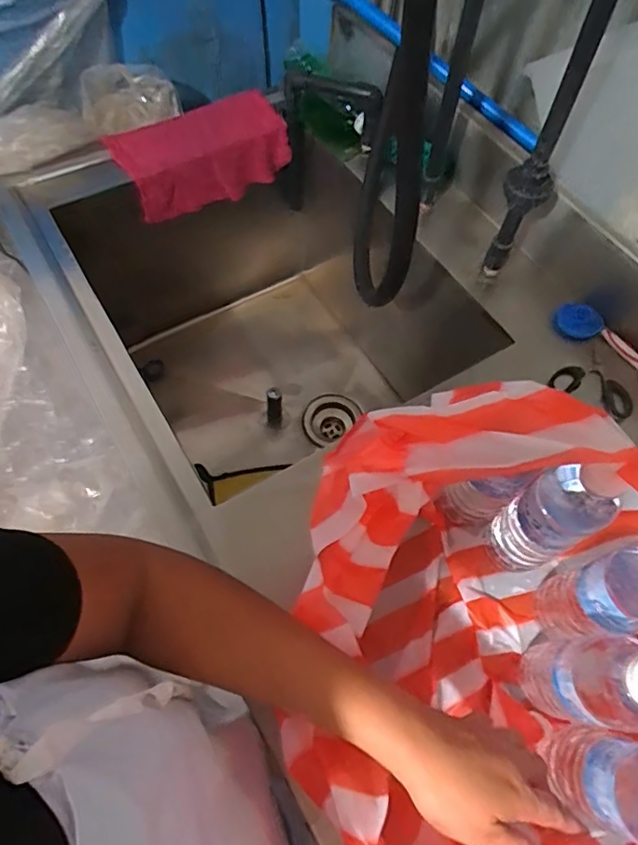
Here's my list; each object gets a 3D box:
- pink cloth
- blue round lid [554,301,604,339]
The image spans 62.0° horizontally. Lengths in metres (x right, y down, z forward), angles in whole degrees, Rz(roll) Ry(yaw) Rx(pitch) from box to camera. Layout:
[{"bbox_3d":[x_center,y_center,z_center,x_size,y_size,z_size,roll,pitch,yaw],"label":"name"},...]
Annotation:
[{"bbox_3d":[-0.193,-0.433,0.867,0.265,0.126,0.113,-27,67,-17],"label":"pink cloth"},{"bbox_3d":[0.336,-0.132,0.688,0.049,0.013,0.053,2,98,15],"label":"blue round lid"}]

